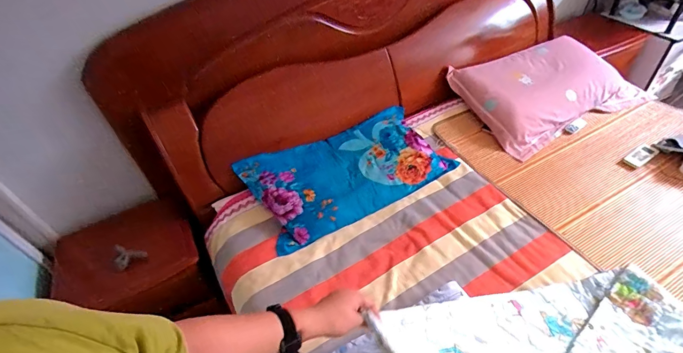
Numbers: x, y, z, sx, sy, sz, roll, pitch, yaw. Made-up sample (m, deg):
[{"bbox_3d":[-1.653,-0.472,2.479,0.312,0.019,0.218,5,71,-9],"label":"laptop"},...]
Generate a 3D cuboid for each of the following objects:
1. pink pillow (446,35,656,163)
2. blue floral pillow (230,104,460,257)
[{"bbox_3d":[0.868,-0.368,1.521,0.748,0.093,0.473,-22,64,-15],"label":"pink pillow"},{"bbox_3d":[0.020,-0.028,1.290,0.704,0.074,0.373,-24,65,-14],"label":"blue floral pillow"}]

